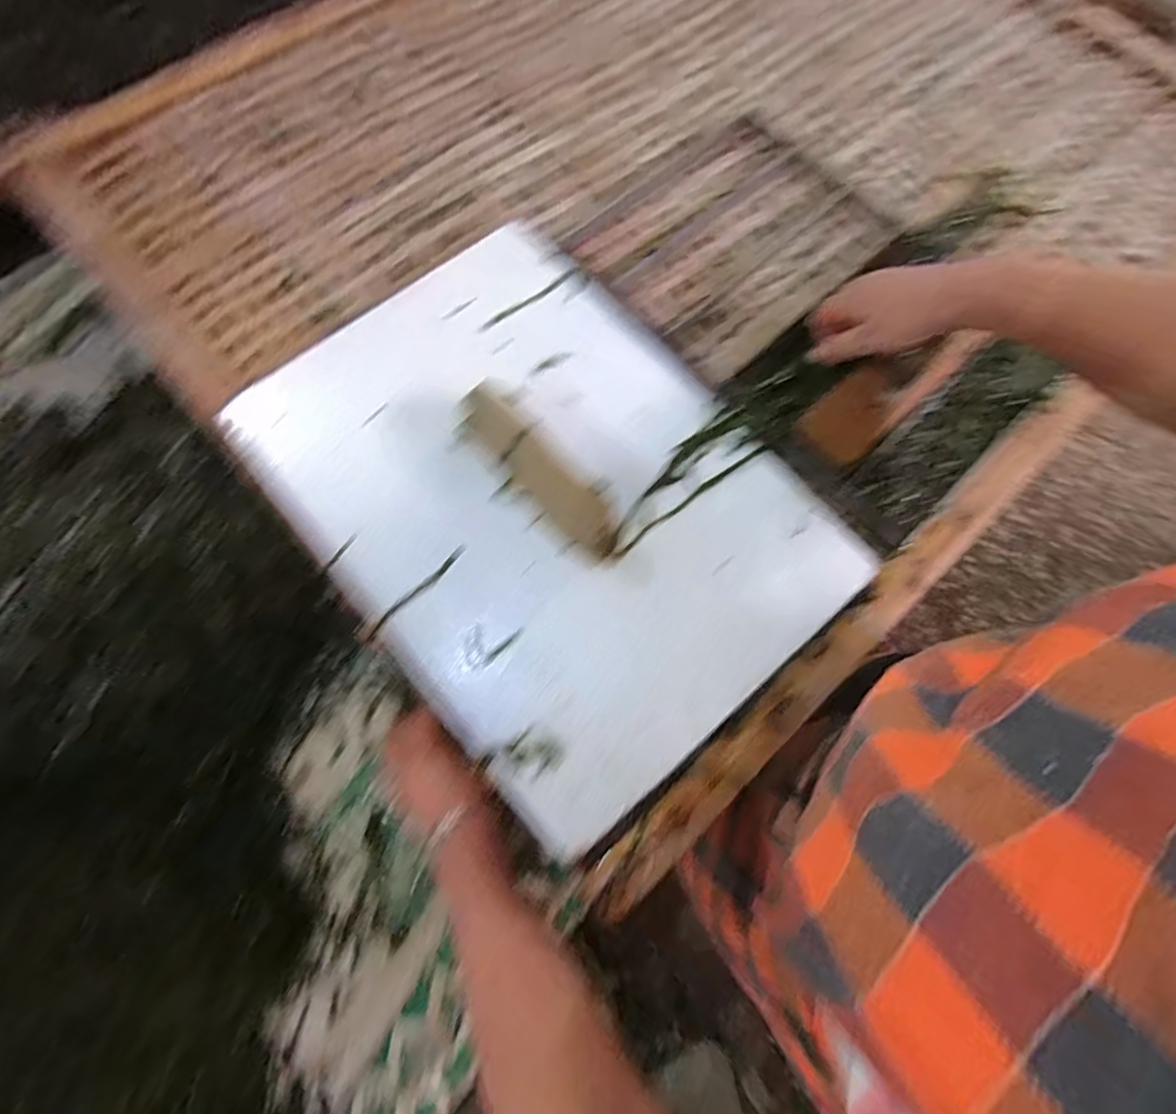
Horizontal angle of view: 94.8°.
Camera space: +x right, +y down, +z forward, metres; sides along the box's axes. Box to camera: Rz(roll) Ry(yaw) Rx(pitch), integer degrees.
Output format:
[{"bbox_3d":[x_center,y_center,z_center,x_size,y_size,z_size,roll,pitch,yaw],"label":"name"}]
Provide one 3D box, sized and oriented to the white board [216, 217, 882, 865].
[{"bbox_3d":[-0.032,-0.050,0.380,0.287,0.018,0.385,-41,78,-14],"label":"white board"}]

